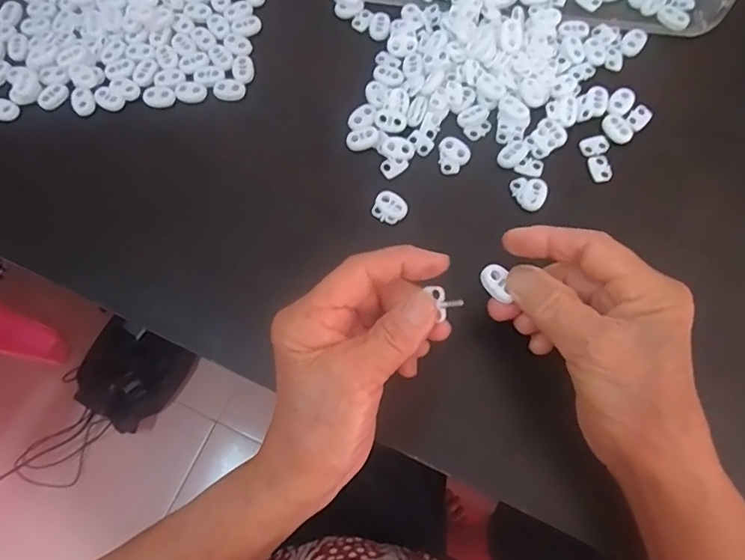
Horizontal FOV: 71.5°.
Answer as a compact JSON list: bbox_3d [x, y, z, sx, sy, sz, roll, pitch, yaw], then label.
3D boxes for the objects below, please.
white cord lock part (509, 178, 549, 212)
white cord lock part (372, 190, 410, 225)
[{"bbox_3d":[0.103,-0.058,0.342,0.024,0.005,0.021,30,75,11],"label":"white cord lock part"},{"bbox_3d":[0.012,-0.047,0.339,0.021,0.007,0.019,27,75,10],"label":"white cord lock part"}]

